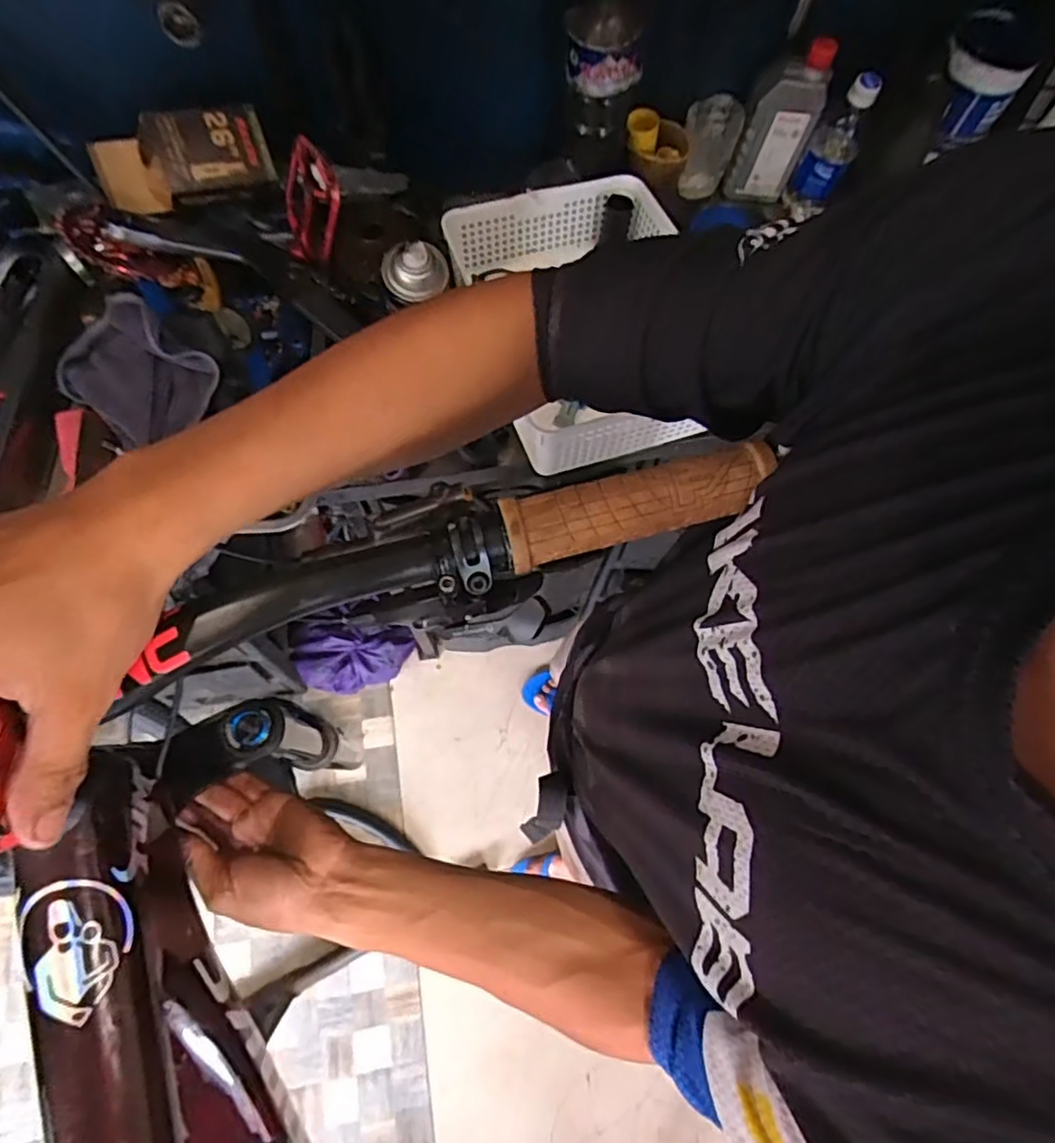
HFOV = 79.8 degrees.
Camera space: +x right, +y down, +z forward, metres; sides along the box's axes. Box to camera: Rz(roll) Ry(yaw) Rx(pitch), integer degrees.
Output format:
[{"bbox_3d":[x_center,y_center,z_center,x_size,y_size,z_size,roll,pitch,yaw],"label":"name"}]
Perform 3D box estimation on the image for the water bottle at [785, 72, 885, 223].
[{"bbox_3d":[0.370,-0.513,0.778,0.057,0.161,0.055,24,71,7],"label":"water bottle"}]

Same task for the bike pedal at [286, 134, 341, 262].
[{"bbox_3d":[-0.228,-0.387,0.677,0.025,0.113,0.102,-16,66,-38],"label":"bike pedal"}]

